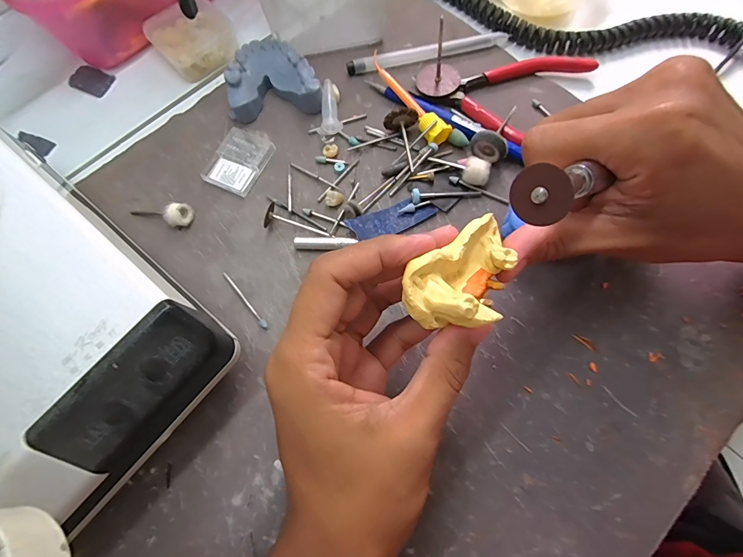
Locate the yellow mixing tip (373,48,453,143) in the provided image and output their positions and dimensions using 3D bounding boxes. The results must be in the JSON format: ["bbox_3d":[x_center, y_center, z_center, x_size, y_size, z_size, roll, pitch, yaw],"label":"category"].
[{"bbox_3d":[0.026,-0.133,0.267,0.018,0.014,0.086,-30,73,-9],"label":"yellow mixing tip"}]

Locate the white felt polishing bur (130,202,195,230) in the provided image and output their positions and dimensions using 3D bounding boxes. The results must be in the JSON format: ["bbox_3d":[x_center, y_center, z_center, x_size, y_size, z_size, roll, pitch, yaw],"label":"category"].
[{"bbox_3d":[-0.141,-0.043,0.248,0.042,0.016,0.015,6,73,21],"label":"white felt polishing bur"}]

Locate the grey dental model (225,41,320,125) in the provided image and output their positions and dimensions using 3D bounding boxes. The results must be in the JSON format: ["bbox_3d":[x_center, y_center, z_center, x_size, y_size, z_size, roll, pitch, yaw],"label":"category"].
[{"bbox_3d":[-0.070,-0.145,0.270,0.064,0.023,0.053,-6,71,-1],"label":"grey dental model"}]

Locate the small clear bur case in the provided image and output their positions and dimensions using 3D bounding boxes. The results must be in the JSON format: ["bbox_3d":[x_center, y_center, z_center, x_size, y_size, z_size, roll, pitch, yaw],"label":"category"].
[{"bbox_3d":[-0.092,-0.084,0.260,0.035,0.006,0.051,23,73,9],"label":"small clear bur case"}]

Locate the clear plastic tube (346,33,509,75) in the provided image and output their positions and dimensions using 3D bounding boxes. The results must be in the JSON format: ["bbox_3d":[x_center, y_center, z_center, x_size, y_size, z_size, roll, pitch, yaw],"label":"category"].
[{"bbox_3d":[0.045,-0.174,0.283,0.127,0.007,0.013,-12,72,-3],"label":"clear plastic tube"}]

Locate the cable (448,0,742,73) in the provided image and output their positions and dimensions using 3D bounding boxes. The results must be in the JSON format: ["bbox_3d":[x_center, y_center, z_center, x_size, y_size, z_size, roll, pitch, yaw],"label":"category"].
[{"bbox_3d":[0.151,-0.202,0.289,0.277,0.014,0.059,18,73,7],"label":"cable"}]

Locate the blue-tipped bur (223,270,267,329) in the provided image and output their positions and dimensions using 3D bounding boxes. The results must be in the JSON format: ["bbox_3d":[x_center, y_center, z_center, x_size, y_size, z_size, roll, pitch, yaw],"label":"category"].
[{"bbox_3d":[-0.079,0.013,0.229,0.004,0.004,0.047,-41,76,-9],"label":"blue-tipped bur"}]

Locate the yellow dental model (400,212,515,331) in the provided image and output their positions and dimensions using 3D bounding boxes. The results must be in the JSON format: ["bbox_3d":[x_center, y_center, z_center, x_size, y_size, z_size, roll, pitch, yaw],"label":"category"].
[{"bbox_3d":[0.039,0.000,0.148,0.052,0.023,0.033,-39,76,-9],"label":"yellow dental model"}]

